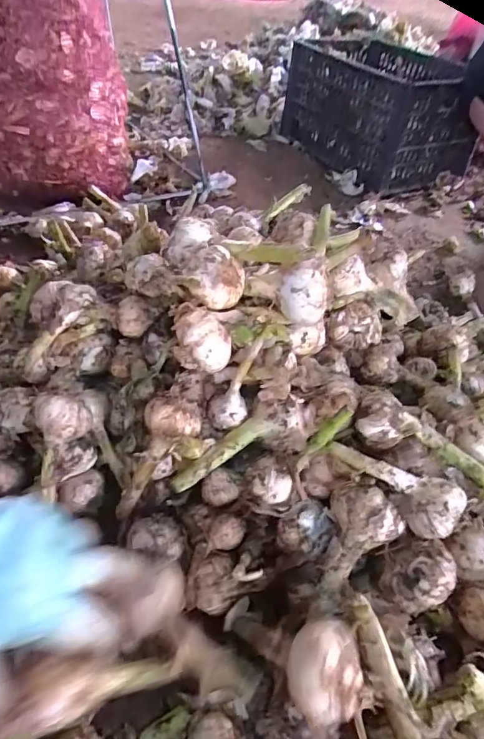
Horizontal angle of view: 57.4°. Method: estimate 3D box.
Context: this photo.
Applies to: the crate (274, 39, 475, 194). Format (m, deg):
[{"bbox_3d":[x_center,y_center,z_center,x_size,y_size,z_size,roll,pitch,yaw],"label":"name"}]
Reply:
[{"bbox_3d":[0.334,-0.646,1.114,0.315,0.229,0.431,-17,49,-21],"label":"crate"}]

